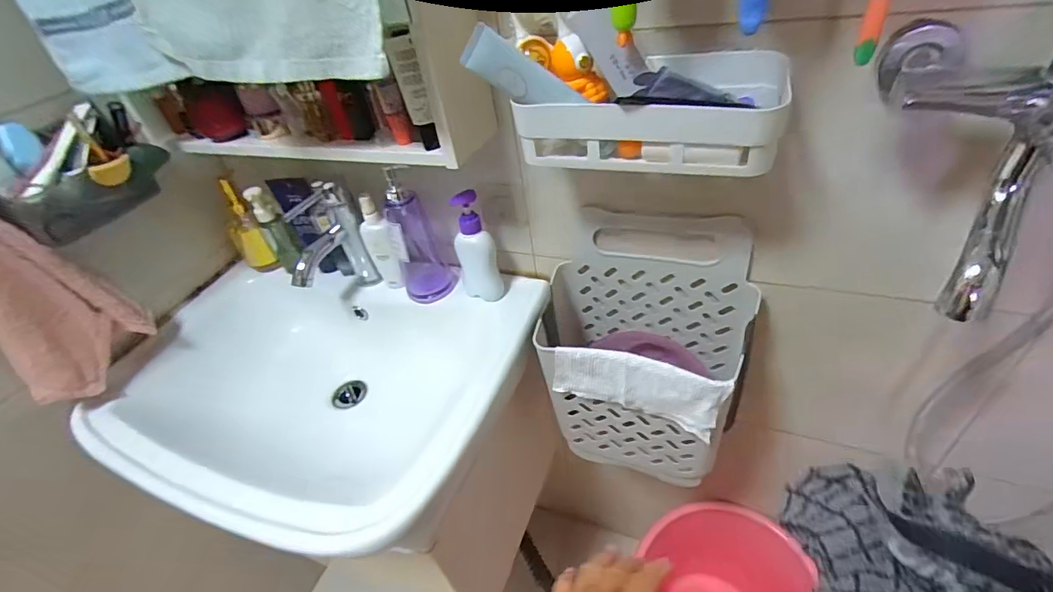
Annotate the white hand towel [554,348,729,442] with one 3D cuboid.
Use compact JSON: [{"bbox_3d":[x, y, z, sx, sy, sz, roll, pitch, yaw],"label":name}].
[{"bbox_3d":[0.131,0.111,0.576,0.197,0.088,0.023,12,42,22],"label":"white hand towel"}]

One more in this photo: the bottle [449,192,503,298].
[{"bbox_3d":[-0.076,-0.072,0.701,0.044,0.170,0.062,-30,44,-27],"label":"bottle"}]

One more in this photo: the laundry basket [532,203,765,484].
[{"bbox_3d":[0.155,0.085,0.673,0.285,0.361,0.162,10,41,21],"label":"laundry basket"}]

